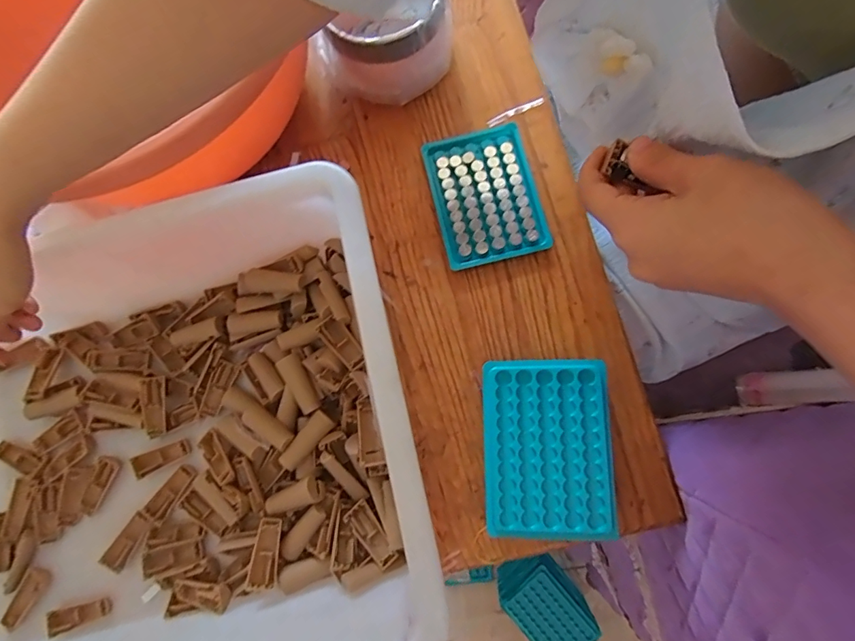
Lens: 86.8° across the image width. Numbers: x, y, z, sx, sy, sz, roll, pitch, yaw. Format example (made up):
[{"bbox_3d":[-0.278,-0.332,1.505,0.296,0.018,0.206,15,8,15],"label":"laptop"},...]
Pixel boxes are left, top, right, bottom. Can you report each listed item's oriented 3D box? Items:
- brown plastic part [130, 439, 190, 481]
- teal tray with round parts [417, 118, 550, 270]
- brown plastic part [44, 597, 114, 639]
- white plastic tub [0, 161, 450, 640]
[{"bbox_3d":[-0.234,0.120,0.396,0.048,0.009,0.018,-28,76,-2],"label":"brown plastic part"},{"bbox_3d":[0.054,-0.120,0.430,0.096,0.017,0.133,-14,76,2],"label":"teal tray with round parts"},{"bbox_3d":[-0.291,0.244,0.374,0.054,0.007,0.019,-23,76,-1],"label":"brown plastic part"},{"bbox_3d":[-0.221,0.099,0.345,0.419,0.139,0.320,-13,78,-1],"label":"white plastic tub"}]

